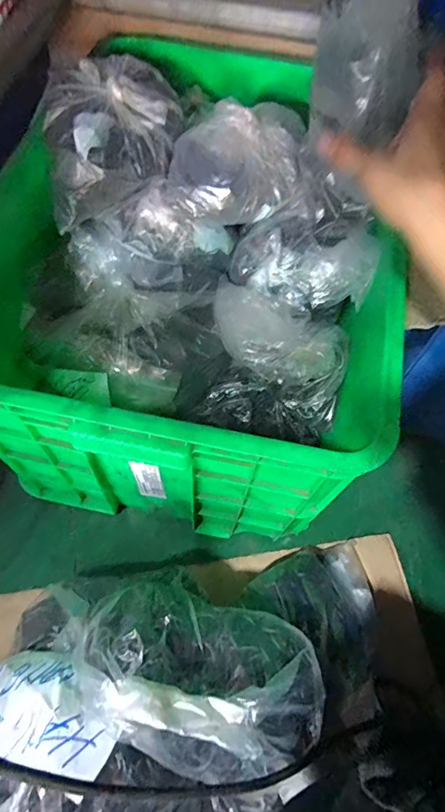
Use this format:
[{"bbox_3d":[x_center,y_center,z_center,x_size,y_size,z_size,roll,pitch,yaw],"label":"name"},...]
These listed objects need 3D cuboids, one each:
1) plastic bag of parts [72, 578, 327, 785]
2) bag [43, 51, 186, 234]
[{"bbox_3d":[-0.021,0.226,0.377,0.213,0.076,0.128,18,60,6],"label":"plastic bag of parts"},{"bbox_3d":[-0.124,-0.314,0.526,0.159,0.104,0.153,-7,61,-9],"label":"bag"}]

